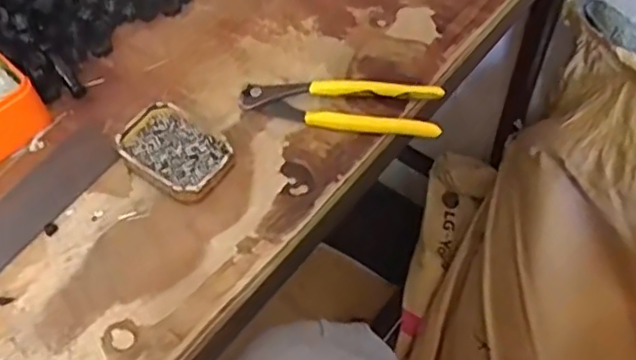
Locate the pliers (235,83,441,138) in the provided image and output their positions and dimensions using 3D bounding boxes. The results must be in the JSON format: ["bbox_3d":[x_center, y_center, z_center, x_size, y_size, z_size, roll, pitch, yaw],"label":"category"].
[{"bbox_3d":[0.018,-0.066,0.514,0.163,0.016,0.049,10,58,9],"label":"pliers"}]

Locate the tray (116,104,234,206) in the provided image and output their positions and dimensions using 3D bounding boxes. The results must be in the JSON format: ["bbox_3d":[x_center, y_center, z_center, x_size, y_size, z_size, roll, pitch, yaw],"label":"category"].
[{"bbox_3d":[-0.114,-0.023,0.498,0.090,0.021,0.061,29,62,20],"label":"tray"}]

